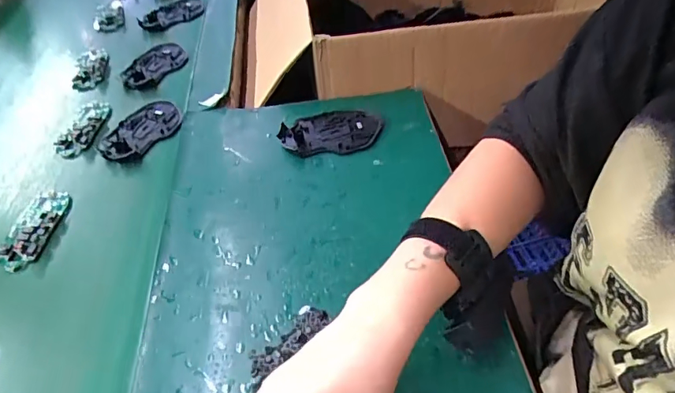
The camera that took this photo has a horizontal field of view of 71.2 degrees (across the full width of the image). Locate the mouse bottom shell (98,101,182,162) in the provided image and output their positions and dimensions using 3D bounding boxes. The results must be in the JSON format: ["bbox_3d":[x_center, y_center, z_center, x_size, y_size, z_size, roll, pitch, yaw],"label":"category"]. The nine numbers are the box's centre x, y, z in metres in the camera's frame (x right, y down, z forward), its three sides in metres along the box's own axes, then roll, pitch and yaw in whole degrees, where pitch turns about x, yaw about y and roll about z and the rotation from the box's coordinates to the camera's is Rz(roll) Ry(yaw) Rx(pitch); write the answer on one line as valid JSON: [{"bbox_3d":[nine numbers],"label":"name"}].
[{"bbox_3d":[-0.240,-0.081,0.581,0.077,0.010,0.107,29,56,29],"label":"mouse bottom shell"}]

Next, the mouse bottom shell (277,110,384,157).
[{"bbox_3d":[-0.007,-0.077,0.550,0.115,0.013,0.071,-6,47,1],"label":"mouse bottom shell"}]

